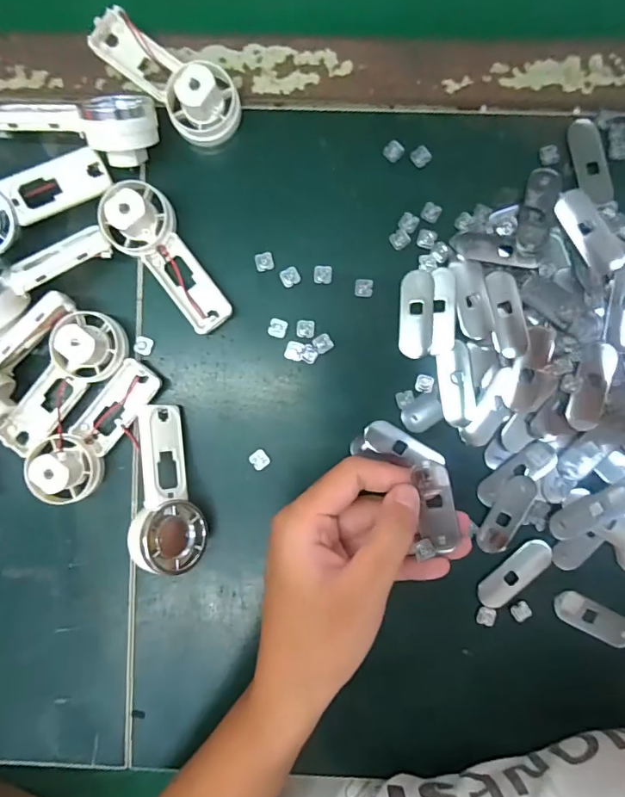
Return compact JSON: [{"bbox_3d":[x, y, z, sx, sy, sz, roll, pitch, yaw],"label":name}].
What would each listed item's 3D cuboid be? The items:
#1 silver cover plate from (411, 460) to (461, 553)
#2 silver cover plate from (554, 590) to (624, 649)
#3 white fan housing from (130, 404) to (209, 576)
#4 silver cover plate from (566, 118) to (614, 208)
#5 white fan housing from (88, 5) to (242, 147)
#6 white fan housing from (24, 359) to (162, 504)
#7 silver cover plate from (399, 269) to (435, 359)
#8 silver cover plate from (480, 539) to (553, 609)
[{"bbox_3d":[0.060,0.052,0.238,0.017,0.004,0.046,-4,105,25],"label":"silver cover plate"},{"bbox_3d":[0.167,0.131,0.289,0.048,0.008,0.018,29,93,0],"label":"silver cover plate"},{"bbox_3d":[-0.082,0.051,0.279,0.045,0.018,0.091,14,70,-41],"label":"white fan housing"},{"bbox_3d":[0.158,-0.135,0.276,0.018,0.004,0.052,-11,83,8],"label":"silver cover plate"},{"bbox_3d":[-0.081,-0.182,0.269,0.092,0.033,0.038,45,93,-1],"label":"white fan housing"},{"bbox_3d":[-0.126,0.017,0.279,0.039,0.024,0.089,37,80,-1],"label":"white fan housing"},{"bbox_3d":[0.061,-0.049,0.283,0.019,0.004,0.050,1,93,1],"label":"silver cover plate"},{"bbox_3d":[0.120,0.104,0.286,0.050,0.004,0.018,-42,91,3],"label":"silver cover plate"}]

